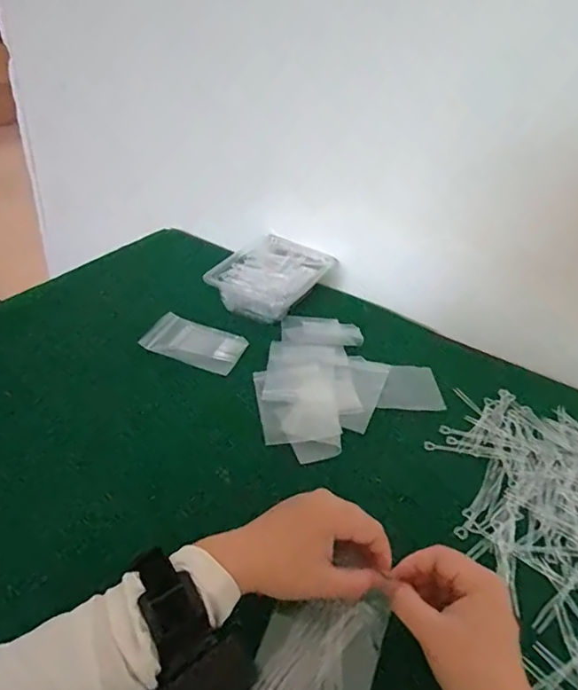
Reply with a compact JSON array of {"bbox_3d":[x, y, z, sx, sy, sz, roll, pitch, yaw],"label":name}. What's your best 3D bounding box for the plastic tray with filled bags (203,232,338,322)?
[{"bbox_3d":[-0.022,-0.098,0.760,0.134,0.049,0.185,22,39,19],"label":"plastic tray with filled bags"}]

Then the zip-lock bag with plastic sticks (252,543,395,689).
[{"bbox_3d":[0.025,0.211,0.370,0.078,0.010,0.103,17,55,13],"label":"zip-lock bag with plastic sticks"}]

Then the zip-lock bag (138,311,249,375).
[{"bbox_3d":[-0.119,-0.004,0.658,0.120,0.014,0.079,14,38,9],"label":"zip-lock bag"}]

